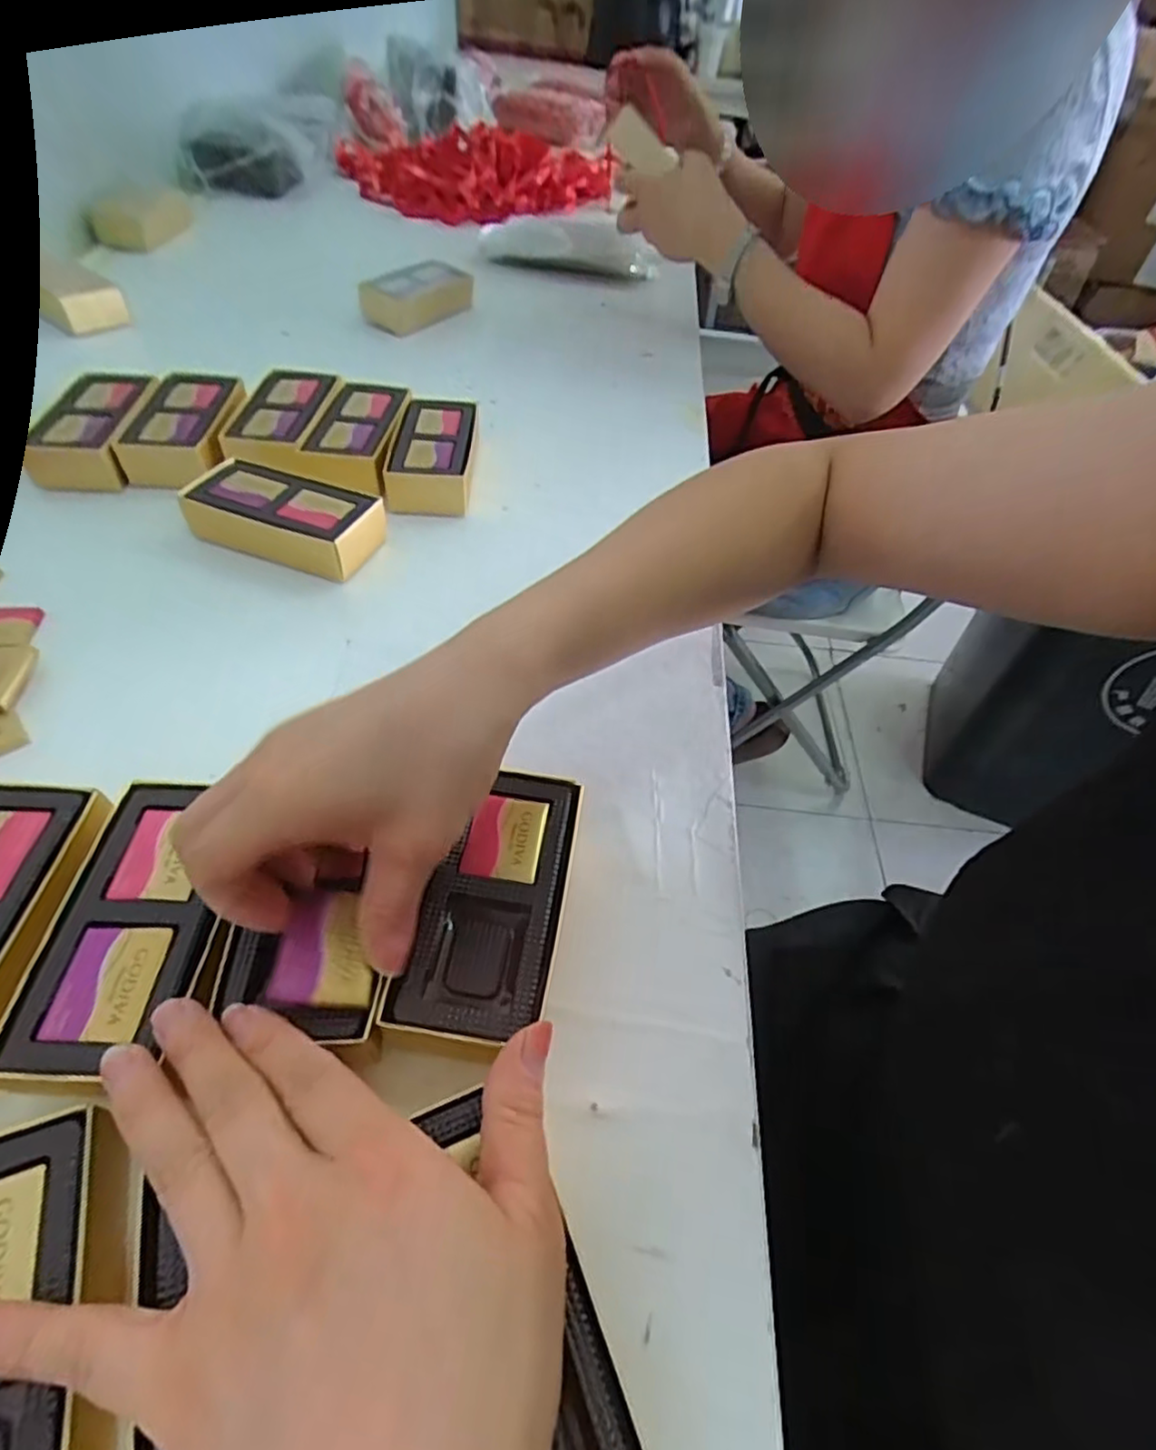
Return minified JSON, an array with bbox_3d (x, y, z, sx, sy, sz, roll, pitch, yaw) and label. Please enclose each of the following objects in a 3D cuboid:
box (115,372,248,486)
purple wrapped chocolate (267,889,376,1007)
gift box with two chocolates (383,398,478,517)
[{"bbox_3d":[-0.291,-0.223,0.497,0.067,0.033,0.122,-4,51,-9],"label":"box"},{"bbox_3d":[-0.088,0.078,0.237,0.031,0.009,0.039,0,50,-1],"label":"purple wrapped chocolate"},{"bbox_3d":[-0.109,-0.203,0.506,0.059,0.040,0.115,2,50,-6],"label":"gift box with two chocolates"}]

